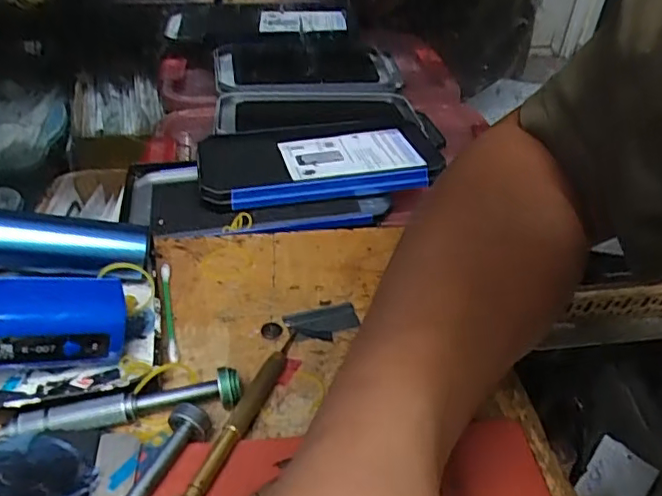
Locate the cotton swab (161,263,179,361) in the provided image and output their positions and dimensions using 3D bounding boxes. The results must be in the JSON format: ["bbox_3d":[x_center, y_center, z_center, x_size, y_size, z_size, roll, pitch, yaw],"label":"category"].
[{"bbox_3d":[-0.084,0.031,0.298,0.005,0.005,0.067,-7,40,-14],"label":"cotton swab"}]

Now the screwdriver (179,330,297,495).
[{"bbox_3d":[-0.039,0.070,0.247,0.013,0.013,0.105,15,40,13],"label":"screwdriver"}]

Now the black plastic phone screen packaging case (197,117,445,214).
[{"bbox_3d":[-0.007,-0.067,0.435,0.179,0.020,0.096,-4,39,-11],"label":"black plastic phone screen packaging case"}]

